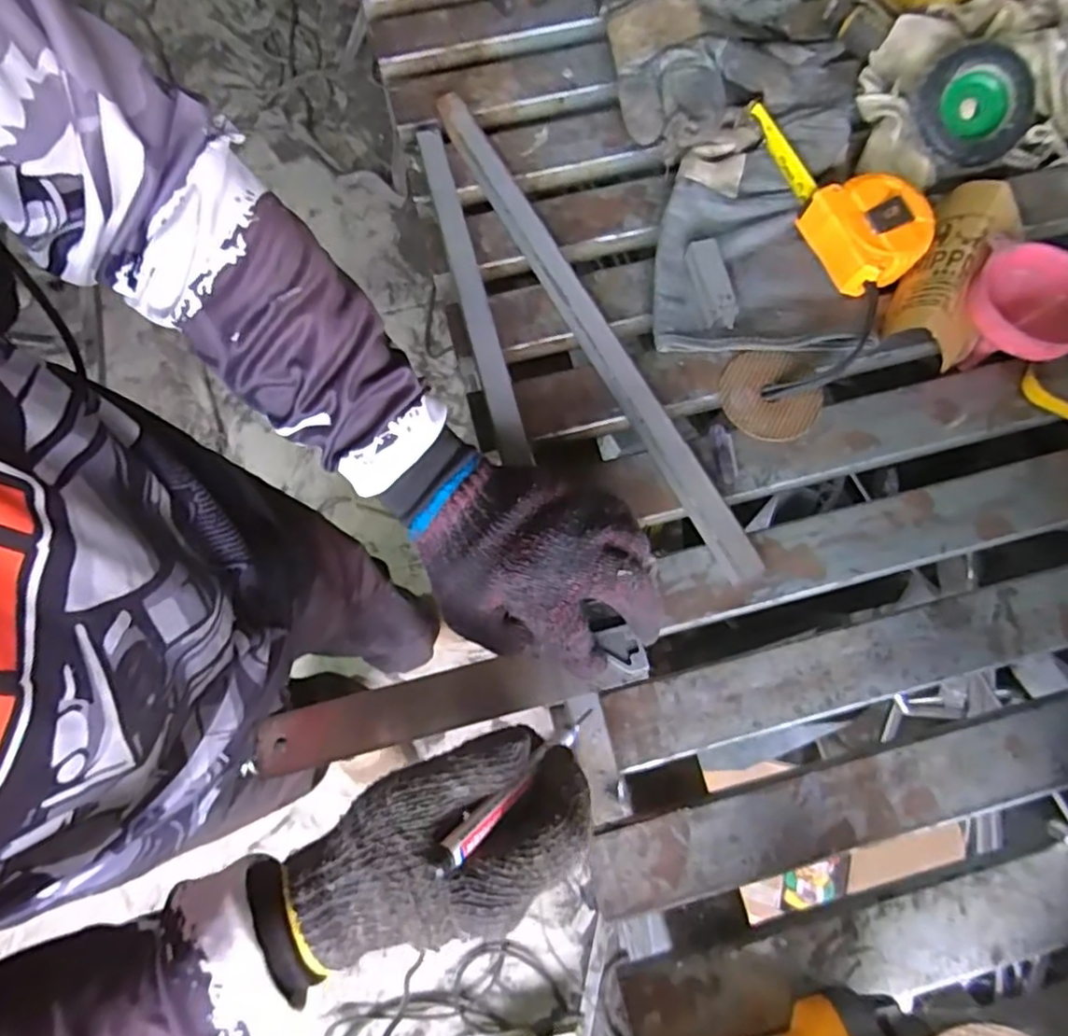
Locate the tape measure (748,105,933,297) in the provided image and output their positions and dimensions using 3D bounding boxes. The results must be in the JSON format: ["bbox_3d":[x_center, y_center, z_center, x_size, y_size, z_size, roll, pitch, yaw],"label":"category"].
[{"bbox_3d":[0.237,-0.251,0.498,0.078,0.035,0.163,-23,74,-7],"label":"tape measure"}]

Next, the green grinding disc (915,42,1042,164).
[{"bbox_3d":[0.351,-0.327,0.520,0.085,0.021,0.078,3,109,8],"label":"green grinding disc"}]

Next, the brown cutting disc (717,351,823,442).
[{"bbox_3d":[0.171,-0.089,0.474,0.069,0.005,0.068,-2,78,0],"label":"brown cutting disc"}]

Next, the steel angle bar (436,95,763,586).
[{"bbox_3d":[0.036,-0.146,0.484,0.023,0.027,0.446,-28,75,-8],"label":"steel angle bar"}]

